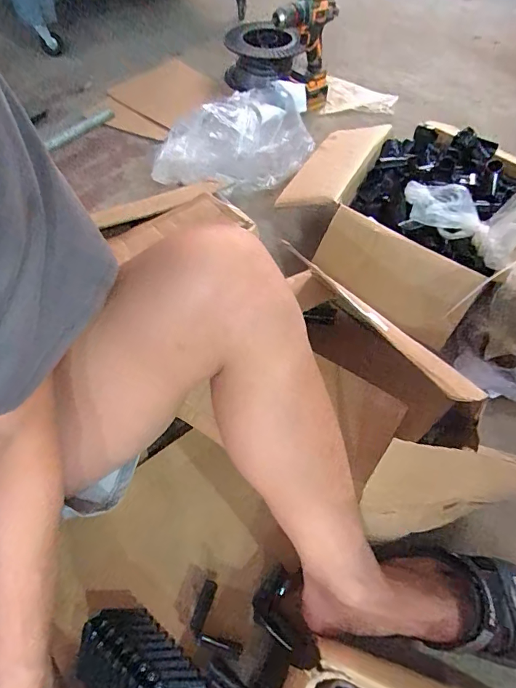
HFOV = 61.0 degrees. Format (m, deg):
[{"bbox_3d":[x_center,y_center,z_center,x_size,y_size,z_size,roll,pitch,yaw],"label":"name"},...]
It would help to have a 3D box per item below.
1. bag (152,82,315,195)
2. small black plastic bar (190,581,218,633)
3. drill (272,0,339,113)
[{"bbox_3d":[-0.049,-0.419,0.944,0.329,0.145,0.174,-34,62,-22],"label":"bag"},{"bbox_3d":[-0.064,0.308,0.517,0.017,0.013,0.052,15,57,9],"label":"small black plastic bar"},{"bbox_3d":[0.114,-0.720,1.103,0.150,0.241,0.090,10,56,6],"label":"drill"}]

